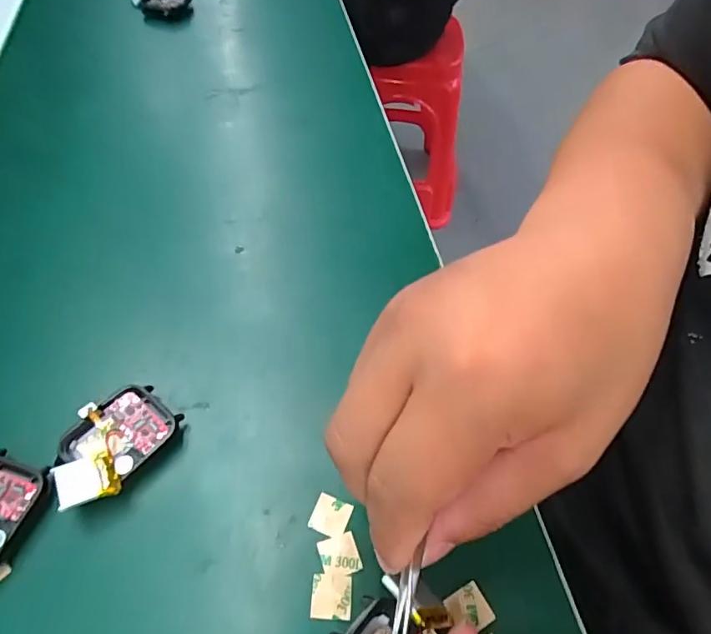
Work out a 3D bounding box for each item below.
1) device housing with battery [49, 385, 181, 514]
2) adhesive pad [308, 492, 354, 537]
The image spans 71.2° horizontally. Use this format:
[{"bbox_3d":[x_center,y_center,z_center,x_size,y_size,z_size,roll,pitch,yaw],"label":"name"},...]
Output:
[{"bbox_3d":[-0.106,0.055,0.216,0.037,0.017,0.054,27,56,14],"label":"device housing with battery"},{"bbox_3d":[-0.010,0.084,0.211,0.015,0.004,0.015,19,68,8],"label":"adhesive pad"}]

